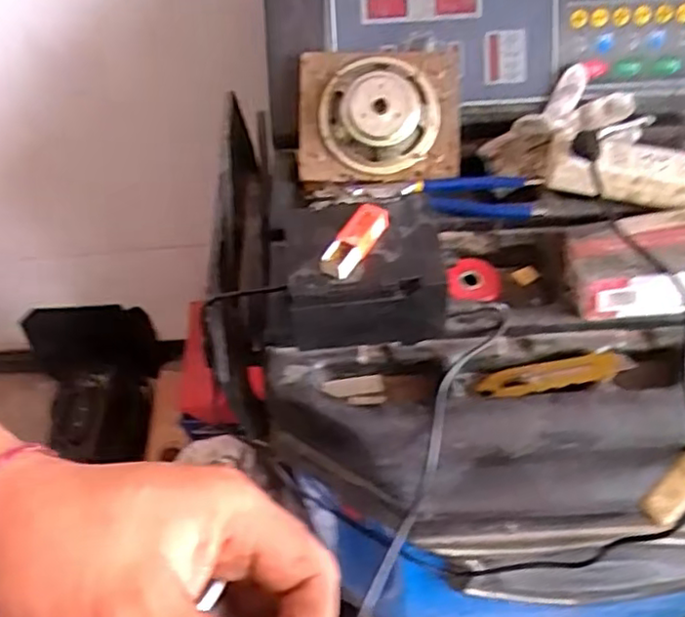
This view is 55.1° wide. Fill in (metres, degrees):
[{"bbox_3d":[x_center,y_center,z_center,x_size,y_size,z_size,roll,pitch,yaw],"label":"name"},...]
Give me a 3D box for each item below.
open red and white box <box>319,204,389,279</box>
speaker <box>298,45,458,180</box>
[{"bbox_3d":[0.011,-0.059,0.563,0.024,0.021,0.075,27,61,22],"label":"open red and white box"},{"bbox_3d":[0.037,-0.205,0.694,0.170,0.053,0.140,1,91,9],"label":"speaker"}]

